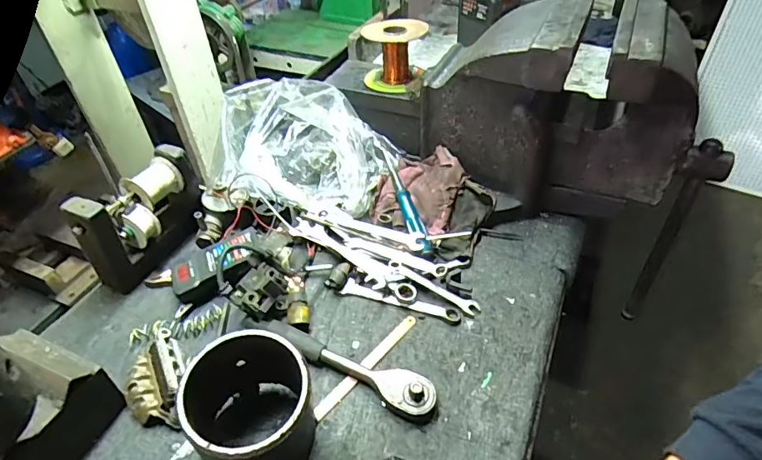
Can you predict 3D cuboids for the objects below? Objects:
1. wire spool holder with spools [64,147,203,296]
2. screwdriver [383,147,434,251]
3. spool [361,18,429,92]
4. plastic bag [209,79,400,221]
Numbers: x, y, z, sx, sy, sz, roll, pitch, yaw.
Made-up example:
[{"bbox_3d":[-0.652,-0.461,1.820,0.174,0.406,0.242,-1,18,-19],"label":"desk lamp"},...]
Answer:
[{"bbox_3d":[-0.313,-0.019,0.620,0.057,0.133,0.168,19,47,22],"label":"wire spool holder with spools"},{"bbox_3d":[0.033,-0.047,0.672,0.020,0.016,0.186,-13,57,-11],"label":"screwdriver"},{"bbox_3d":[0.019,-0.266,0.706,0.090,0.085,0.081,15,46,19],"label":"spool"},{"bbox_3d":[-0.114,-0.127,0.733,0.263,0.134,0.212,-6,43,-3],"label":"plastic bag"}]

